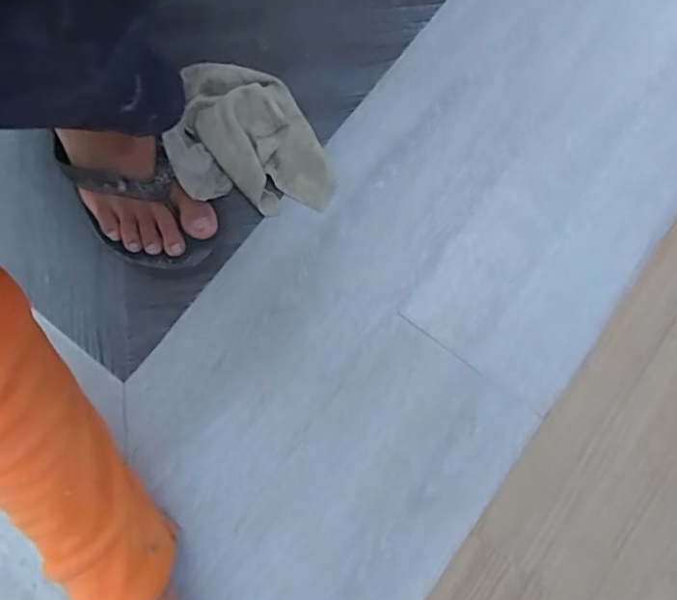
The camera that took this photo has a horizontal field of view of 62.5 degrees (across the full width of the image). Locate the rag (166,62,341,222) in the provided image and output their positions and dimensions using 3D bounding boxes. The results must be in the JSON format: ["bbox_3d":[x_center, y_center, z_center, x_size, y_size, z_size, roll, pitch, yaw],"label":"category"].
[{"bbox_3d":[-0.079,-0.153,0.517,0.155,0.047,0.138,8,76,3],"label":"rag"}]

